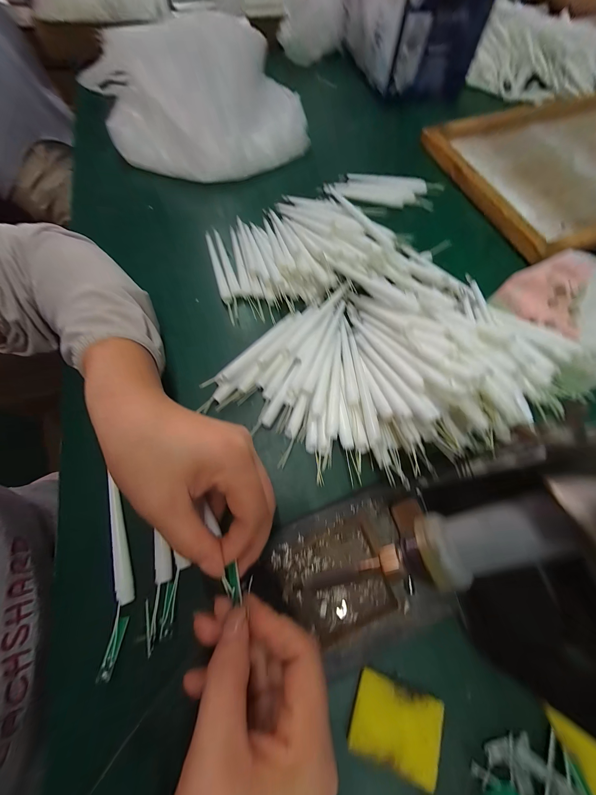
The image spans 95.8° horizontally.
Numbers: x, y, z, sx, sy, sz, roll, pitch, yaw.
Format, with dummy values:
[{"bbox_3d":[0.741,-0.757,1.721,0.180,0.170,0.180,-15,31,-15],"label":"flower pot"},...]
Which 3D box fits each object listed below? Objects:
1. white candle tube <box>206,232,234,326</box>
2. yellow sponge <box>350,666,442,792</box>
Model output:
[{"bbox_3d":[-0.095,-0.148,0.324,0.011,0.009,0.146,-17,69,-9],"label":"white candle tube"},{"bbox_3d":[0.064,0.216,0.176,0.057,0.004,0.042,20,68,6],"label":"yellow sponge"}]

